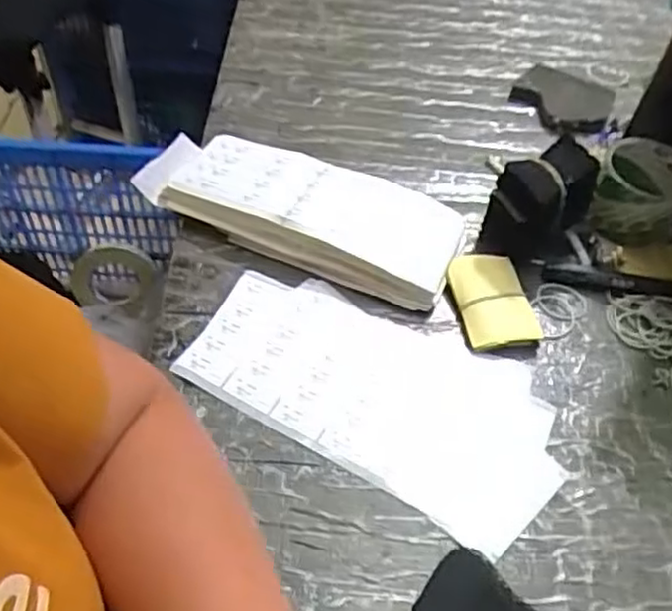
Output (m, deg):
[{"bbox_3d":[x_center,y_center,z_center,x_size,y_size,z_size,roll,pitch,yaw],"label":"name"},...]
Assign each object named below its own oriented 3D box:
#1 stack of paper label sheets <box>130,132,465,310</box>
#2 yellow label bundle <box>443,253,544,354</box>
[{"bbox_3d":[-0.032,-0.090,0.660,0.291,0.047,0.104,20,52,13],"label":"stack of paper label sheets"},{"bbox_3d":[0.136,-0.004,0.621,0.063,0.014,0.090,-9,65,-9],"label":"yellow label bundle"}]

